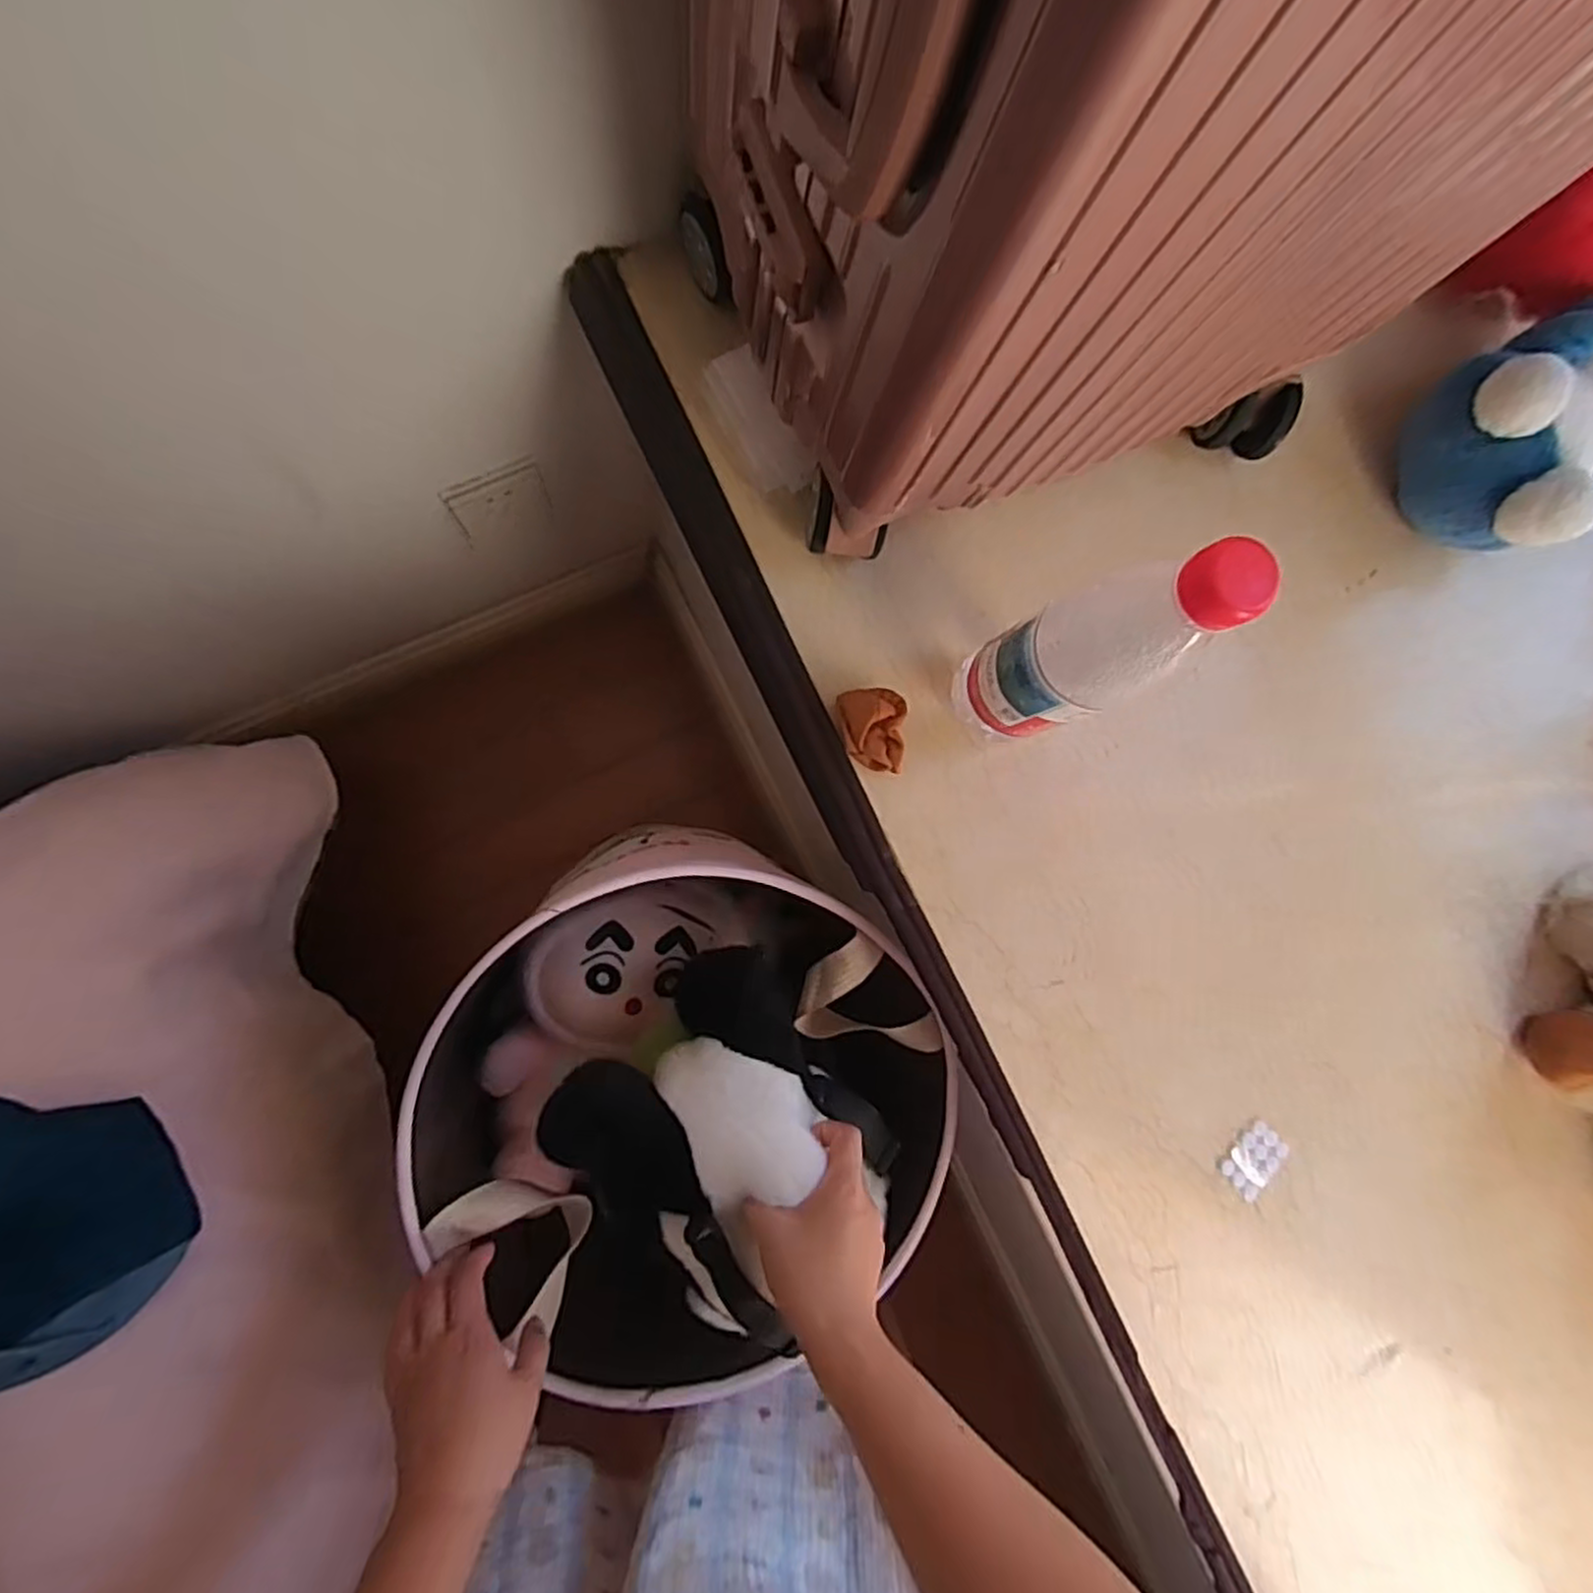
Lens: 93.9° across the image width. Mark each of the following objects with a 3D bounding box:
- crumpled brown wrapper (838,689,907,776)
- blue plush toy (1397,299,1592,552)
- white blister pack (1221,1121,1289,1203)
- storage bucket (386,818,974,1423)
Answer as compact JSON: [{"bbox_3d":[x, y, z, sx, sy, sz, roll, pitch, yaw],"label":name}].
[{"bbox_3d":[0.048,-0.040,0.466,0.040,0.029,0.051,-10,88,-9],"label":"crumpled brown wrapper"},{"bbox_3d":[0.511,-0.240,0.512,0.174,0.104,0.137,-28,91,-9],"label":"blue plush toy"},{"bbox_3d":[0.314,0.249,0.508,0.033,0.005,0.047,39,82,-4],"label":"white blister pack"},{"bbox_3d":[-0.088,0.225,0.575,0.350,0.303,0.324,1,86,-8],"label":"storage bucket"}]

